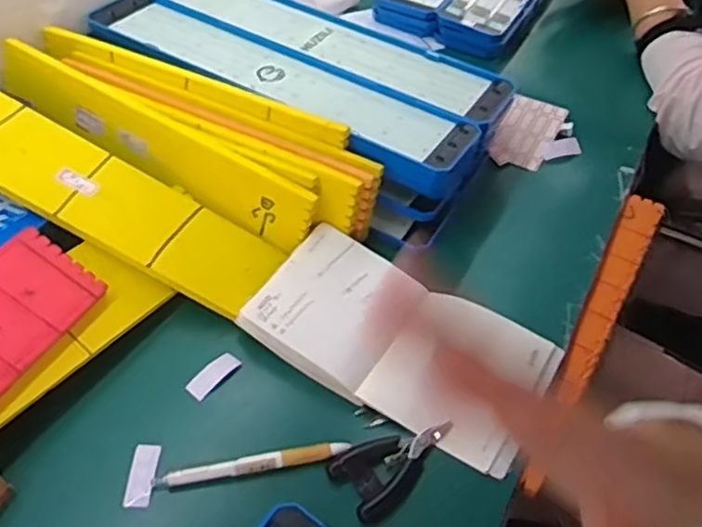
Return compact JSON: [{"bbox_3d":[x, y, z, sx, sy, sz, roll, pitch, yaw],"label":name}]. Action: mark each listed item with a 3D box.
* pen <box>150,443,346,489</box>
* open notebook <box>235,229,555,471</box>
[{"bbox_3d":[-0.072,0.149,0.477,0.141,0.008,0.012,-7,50,-9],"label":"pen"},{"bbox_3d":[0.039,0.063,0.536,0.237,0.027,0.130,28,54,19],"label":"open notebook"}]

